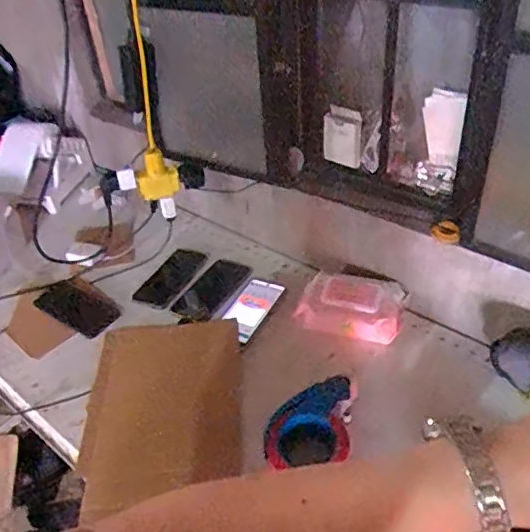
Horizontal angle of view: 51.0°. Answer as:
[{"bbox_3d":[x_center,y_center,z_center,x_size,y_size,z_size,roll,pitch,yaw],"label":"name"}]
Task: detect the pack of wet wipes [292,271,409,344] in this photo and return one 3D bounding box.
[{"bbox_3d":[0.146,0.072,0.955,0.176,0.060,0.125,12,42,22],"label":"pack of wet wipes"}]

